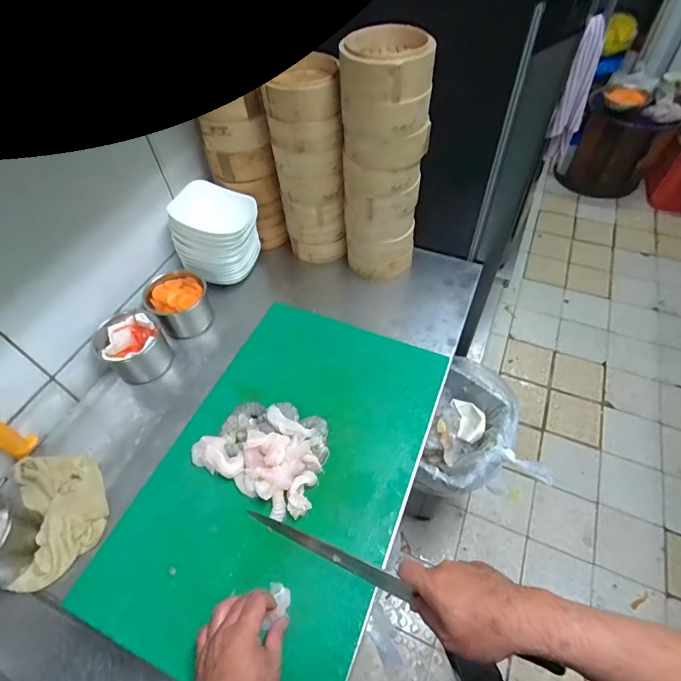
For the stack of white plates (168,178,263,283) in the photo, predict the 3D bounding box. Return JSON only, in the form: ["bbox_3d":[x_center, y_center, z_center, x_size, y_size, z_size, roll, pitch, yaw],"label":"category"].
[{"bbox_3d":[-0.277,-0.241,0.920,0.140,0.173,0.145,11,55,10],"label":"stack of white plates"}]

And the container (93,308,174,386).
[{"bbox_3d":[-0.414,0.017,0.828,0.118,0.119,0.106,-30,58,-19],"label":"container"}]

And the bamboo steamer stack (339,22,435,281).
[{"bbox_3d":[0.083,-0.329,0.816,0.172,0.442,0.137,7,54,7],"label":"bamboo steamer stack"}]

